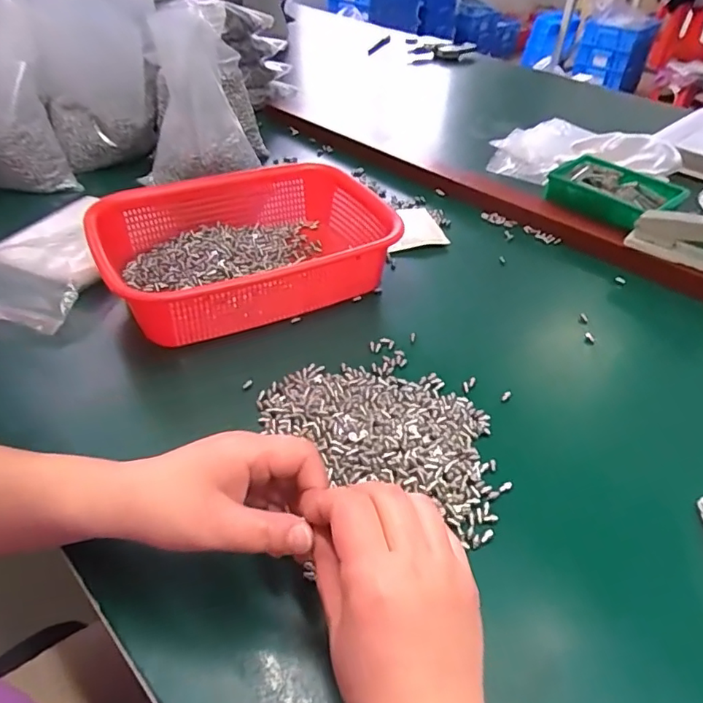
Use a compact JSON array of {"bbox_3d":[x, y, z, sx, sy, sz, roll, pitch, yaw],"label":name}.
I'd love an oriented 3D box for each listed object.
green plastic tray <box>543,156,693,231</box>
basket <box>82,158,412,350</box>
[{"bbox_3d":[0.326,-0.197,0.686,0.110,0.032,0.138,-22,47,-25],"label":"green plastic tray"},{"bbox_3d":[-0.095,-0.113,0.575,0.304,0.068,0.209,-18,45,-21],"label":"basket"}]

